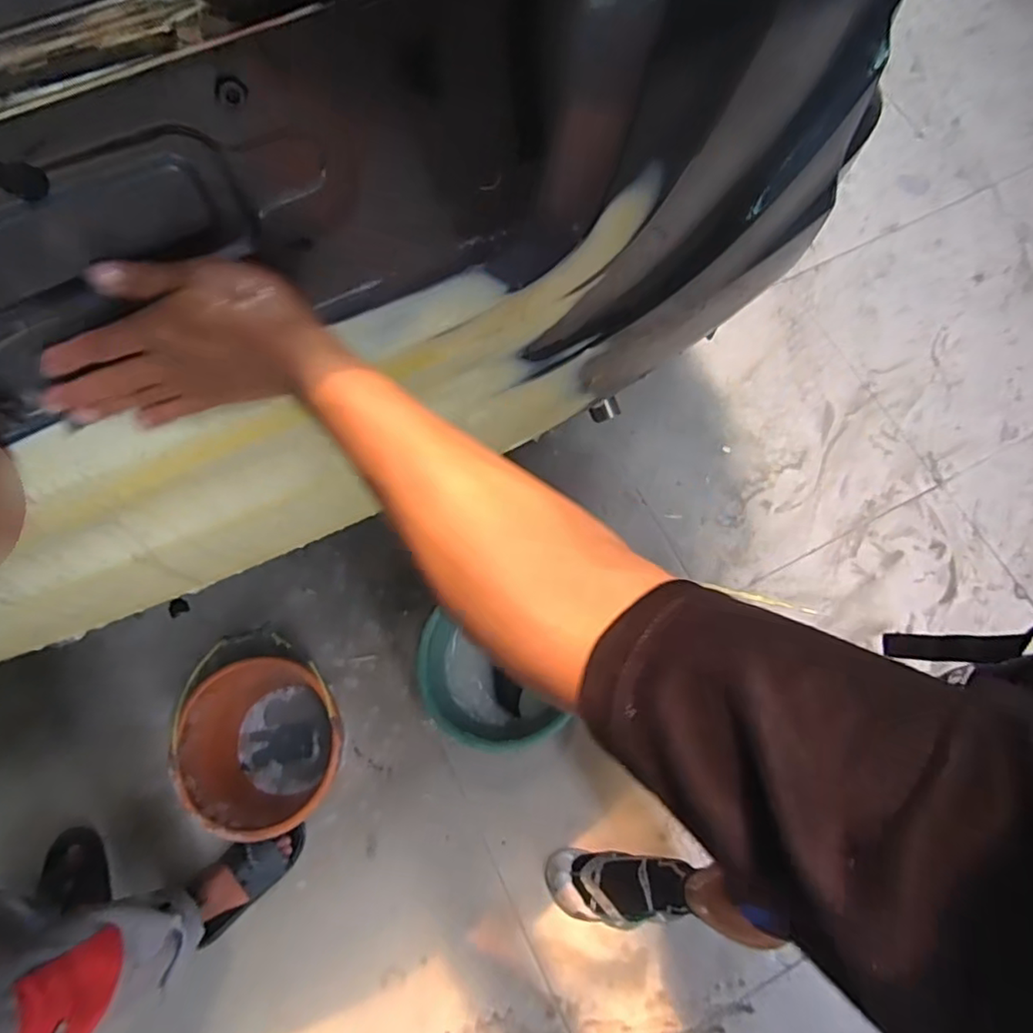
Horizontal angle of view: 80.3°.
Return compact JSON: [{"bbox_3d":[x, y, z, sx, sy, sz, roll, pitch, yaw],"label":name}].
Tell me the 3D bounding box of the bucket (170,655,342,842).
[{"bbox_3d":[-0.430,0.399,1.096,0.256,0.220,0.268,0,73,-1],"label":"bucket"}]

